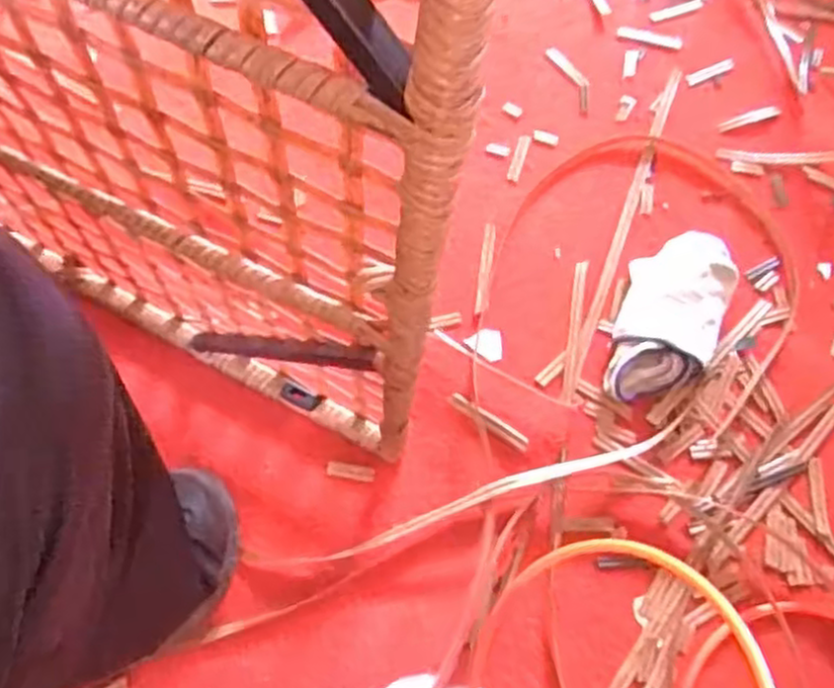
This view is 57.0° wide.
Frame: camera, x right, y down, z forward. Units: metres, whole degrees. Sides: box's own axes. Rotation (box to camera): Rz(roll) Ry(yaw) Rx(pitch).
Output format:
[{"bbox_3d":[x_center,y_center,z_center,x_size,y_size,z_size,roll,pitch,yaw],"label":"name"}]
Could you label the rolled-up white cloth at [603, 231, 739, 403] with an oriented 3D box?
[{"bbox_3d":[0.233,-0.026,0.696,0.096,0.040,0.173,18,68,6],"label":"rolled-up white cloth"}]

